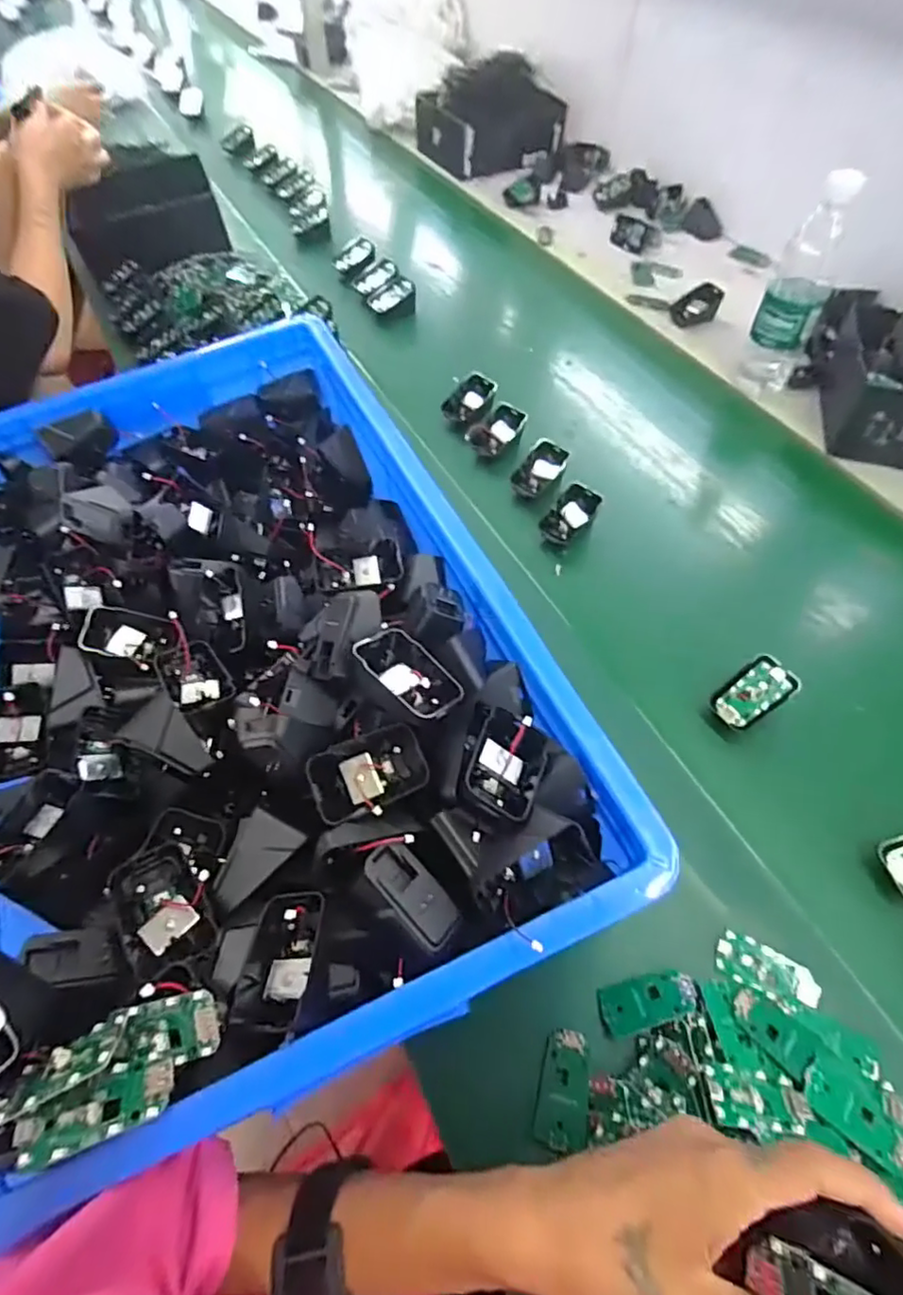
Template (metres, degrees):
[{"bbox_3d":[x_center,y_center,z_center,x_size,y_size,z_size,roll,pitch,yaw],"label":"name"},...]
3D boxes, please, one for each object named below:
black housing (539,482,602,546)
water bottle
[{"bbox_3d":[0.128,-0.143,0.643,0.040,0.030,0.061,36,68,20],"label":"black housing"},{"bbox_3d":[0.400,-0.405,0.693,0.070,0.220,0.061,25,64,15],"label":"water bottle"}]

